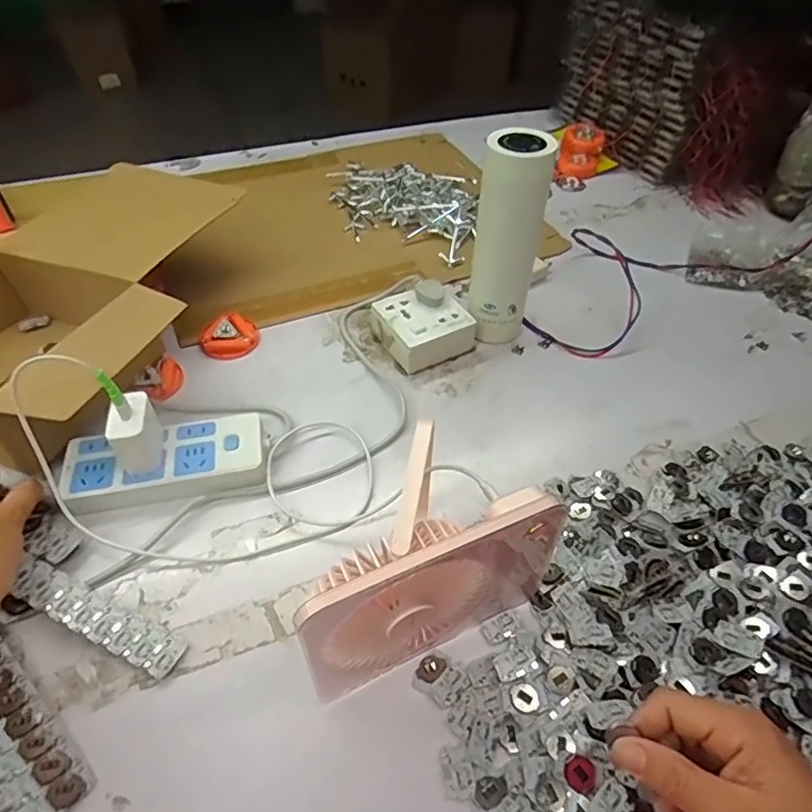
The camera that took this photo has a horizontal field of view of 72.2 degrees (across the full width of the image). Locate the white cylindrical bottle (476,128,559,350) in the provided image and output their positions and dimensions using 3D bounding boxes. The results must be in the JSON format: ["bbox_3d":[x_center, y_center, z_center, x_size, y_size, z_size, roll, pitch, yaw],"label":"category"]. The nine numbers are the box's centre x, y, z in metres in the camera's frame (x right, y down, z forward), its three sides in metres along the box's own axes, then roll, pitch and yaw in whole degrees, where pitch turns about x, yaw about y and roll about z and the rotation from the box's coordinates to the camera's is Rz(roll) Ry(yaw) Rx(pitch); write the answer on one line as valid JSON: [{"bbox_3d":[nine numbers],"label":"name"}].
[{"bbox_3d":[0.104,-0.164,0.578,0.062,0.219,0.049,3,46,3],"label":"white cylindrical bottle"}]

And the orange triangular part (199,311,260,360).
[{"bbox_3d":[-0.201,-0.083,0.639,0.061,0.016,0.064,1,46,0],"label":"orange triangular part"}]

